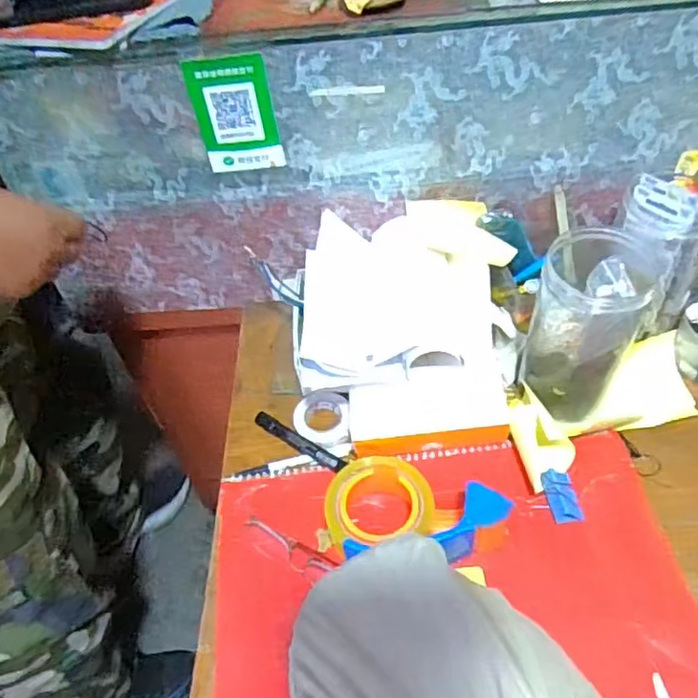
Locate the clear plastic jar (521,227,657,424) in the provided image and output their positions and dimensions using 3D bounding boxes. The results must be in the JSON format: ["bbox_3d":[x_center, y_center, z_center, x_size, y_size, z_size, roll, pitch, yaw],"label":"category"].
[{"bbox_3d":[0.233,-0.019,0.618,0.094,0.184,0.089,-3,49,3],"label":"clear plastic jar"}]

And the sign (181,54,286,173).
[{"bbox_3d":[-0.114,-0.236,0.632,0.077,0.121,0.005,-4,51,2],"label":"sign"}]

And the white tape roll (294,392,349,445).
[{"bbox_3d":[-0.030,0.076,0.679,0.059,0.026,0.050,-4,49,3],"label":"white tape roll"}]

